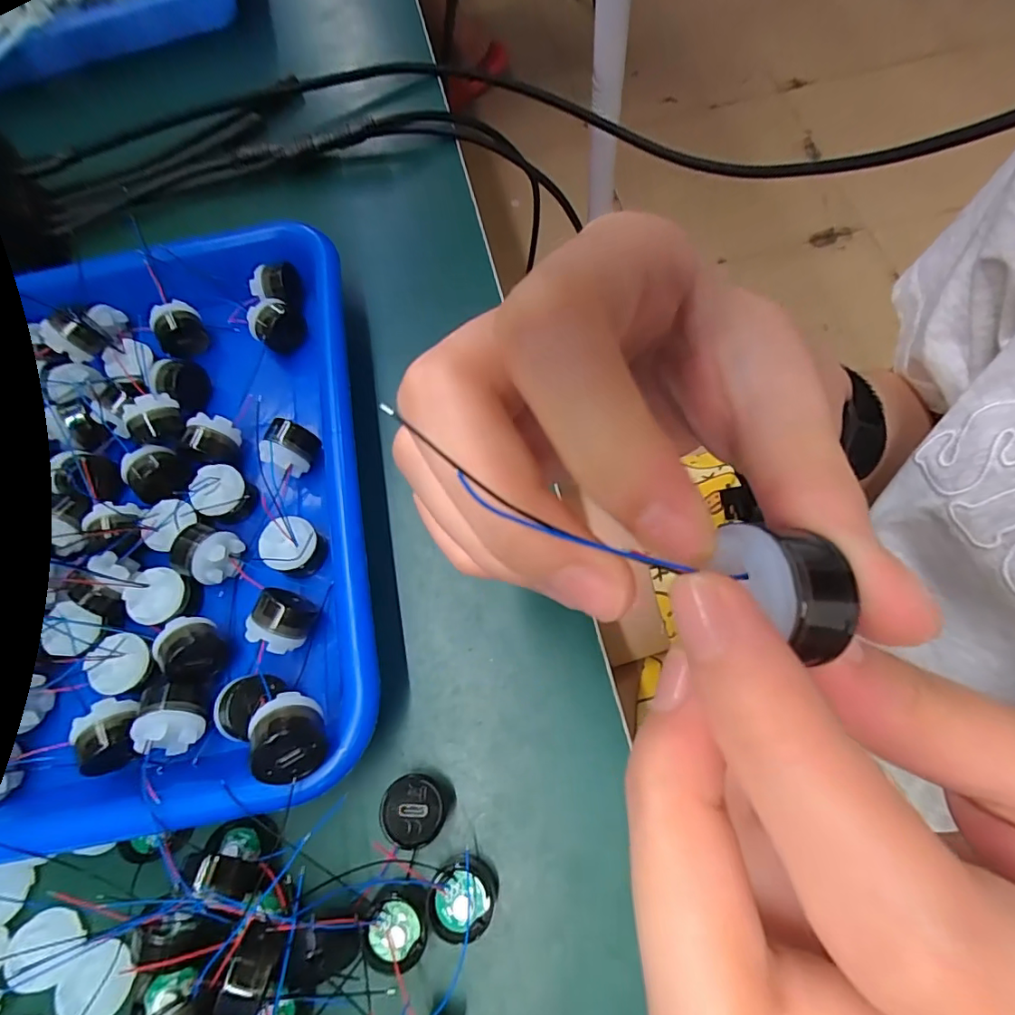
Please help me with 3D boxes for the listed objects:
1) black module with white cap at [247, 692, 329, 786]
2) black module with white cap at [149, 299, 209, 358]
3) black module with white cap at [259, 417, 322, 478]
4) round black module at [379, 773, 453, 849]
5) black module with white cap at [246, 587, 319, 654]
[{"bbox_3d":[-0.065,0.069,0.156,0.020,0.020,0.024,-11,67,-5],"label":"black module with white cap"},{"bbox_3d":[-0.155,-0.083,0.245,0.021,0.020,0.018,-37,70,-9],"label":"black module with white cap"},{"bbox_3d":[-0.090,-0.024,0.213,0.018,0.017,0.017,12,71,9],"label":"black module with white cap"},{"bbox_3d":[-0.031,0.101,0.173,0.021,0.017,0.020,-2,69,4],"label":"round black module"},{"bbox_3d":[-0.082,0.043,0.192,0.020,0.019,0.021,18,71,11],"label":"black module with white cap"}]

